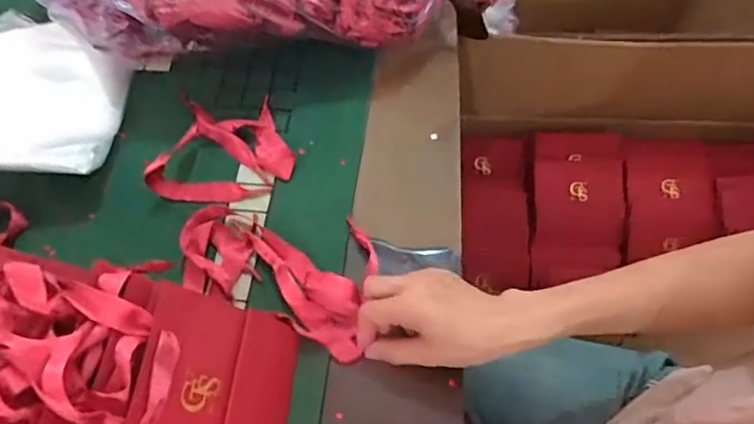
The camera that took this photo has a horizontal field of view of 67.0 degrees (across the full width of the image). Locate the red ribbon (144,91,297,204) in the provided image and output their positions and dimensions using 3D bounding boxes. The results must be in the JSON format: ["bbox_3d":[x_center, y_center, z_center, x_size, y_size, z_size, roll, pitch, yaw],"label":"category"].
[{"bbox_3d":[-0.151,-0.068,0.583,0.133,0.034,0.117,5,59,5],"label":"red ribbon"}]

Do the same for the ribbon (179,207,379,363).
[{"bbox_3d":[-0.084,0.041,0.520,0.191,0.031,0.119,24,62,15],"label":"ribbon"}]

